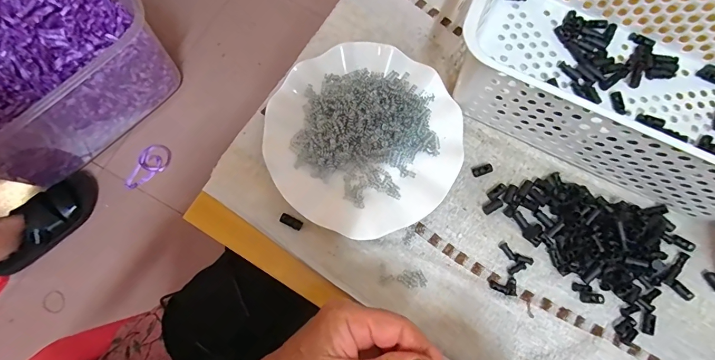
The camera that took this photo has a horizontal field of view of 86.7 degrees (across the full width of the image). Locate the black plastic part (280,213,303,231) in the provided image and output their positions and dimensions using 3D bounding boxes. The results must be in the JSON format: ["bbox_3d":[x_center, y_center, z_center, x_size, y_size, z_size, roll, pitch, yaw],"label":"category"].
[{"bbox_3d":[-0.062,0.039,0.354,0.021,0.005,0.009,26,79,4],"label":"black plastic part"}]

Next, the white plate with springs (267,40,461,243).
[{"bbox_3d":[0.007,-0.041,0.365,0.179,0.020,0.177,0,78,-1],"label":"white plate with springs"}]

